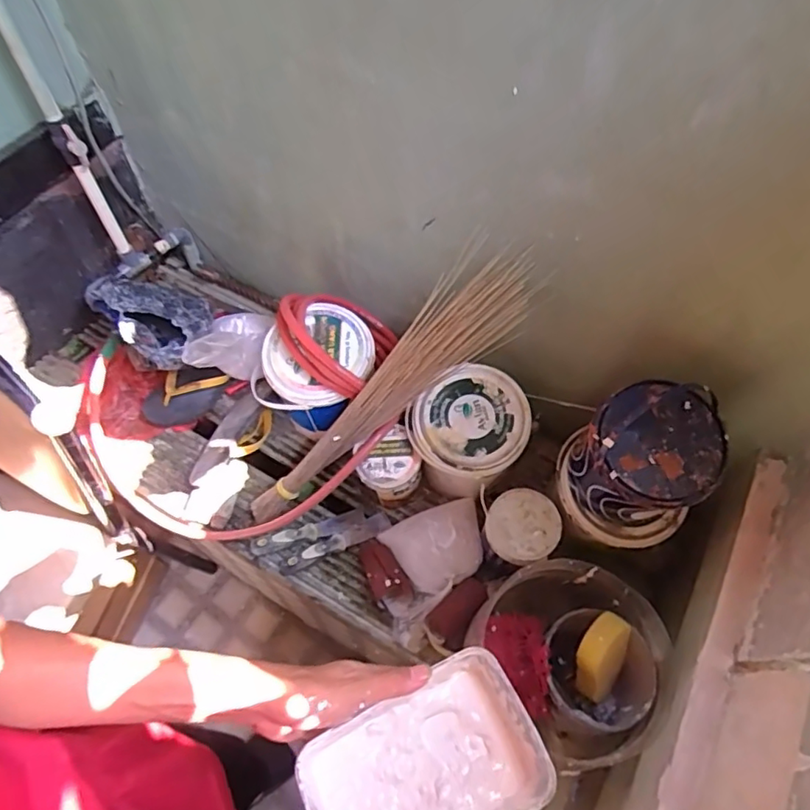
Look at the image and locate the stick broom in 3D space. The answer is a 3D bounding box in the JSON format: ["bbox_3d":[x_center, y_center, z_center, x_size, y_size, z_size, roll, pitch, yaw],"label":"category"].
[{"bbox_3d":[-0.045,-0.004,0.884,0.615,0.096,0.097,-42,64,24],"label":"stick broom"}]

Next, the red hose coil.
[{"bbox_3d":[-0.289,0.022,0.976,0.550,0.231,0.363,-8,62,-7],"label":"red hose coil"}]

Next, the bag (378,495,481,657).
[{"bbox_3d":[0.047,0.259,0.950,0.201,0.107,0.170,-18,64,-12],"label":"bag"}]

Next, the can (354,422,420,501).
[{"bbox_3d":[-0.028,0.104,0.947,0.099,0.080,0.093,-24,66,-15],"label":"can"}]

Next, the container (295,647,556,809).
[{"bbox_3d":[0.016,0.277,0.435,0.171,0.042,0.112,-25,66,-15],"label":"container"}]

